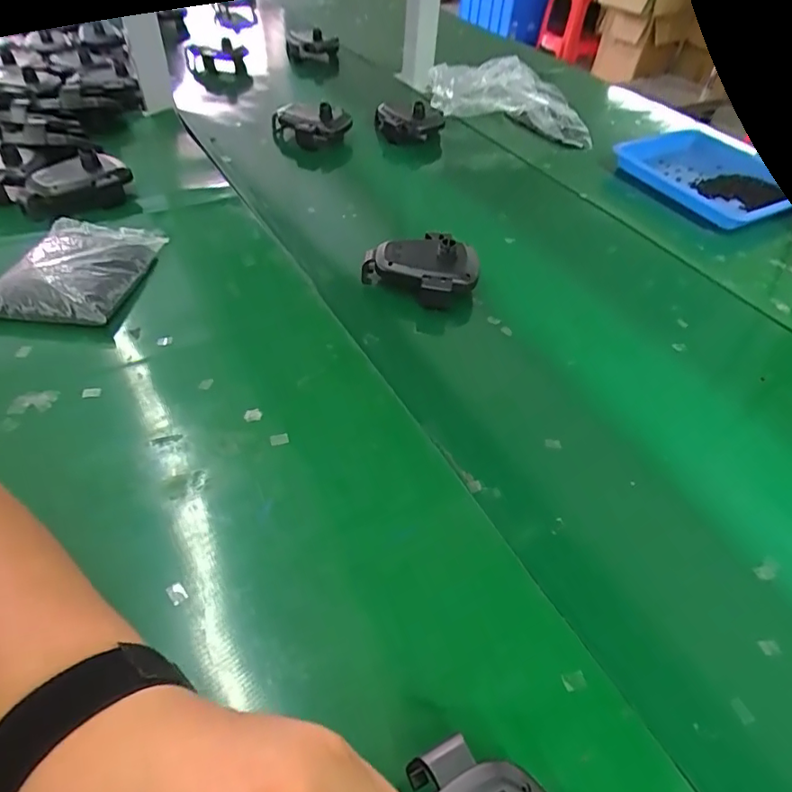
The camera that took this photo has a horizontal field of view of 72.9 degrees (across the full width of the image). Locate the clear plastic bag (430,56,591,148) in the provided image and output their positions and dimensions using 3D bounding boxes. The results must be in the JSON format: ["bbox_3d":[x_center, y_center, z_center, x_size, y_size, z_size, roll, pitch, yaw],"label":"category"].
[{"bbox_3d":[0.196,-0.491,0.875,0.275,0.066,0.127,21,52,18],"label":"clear plastic bag"}]

